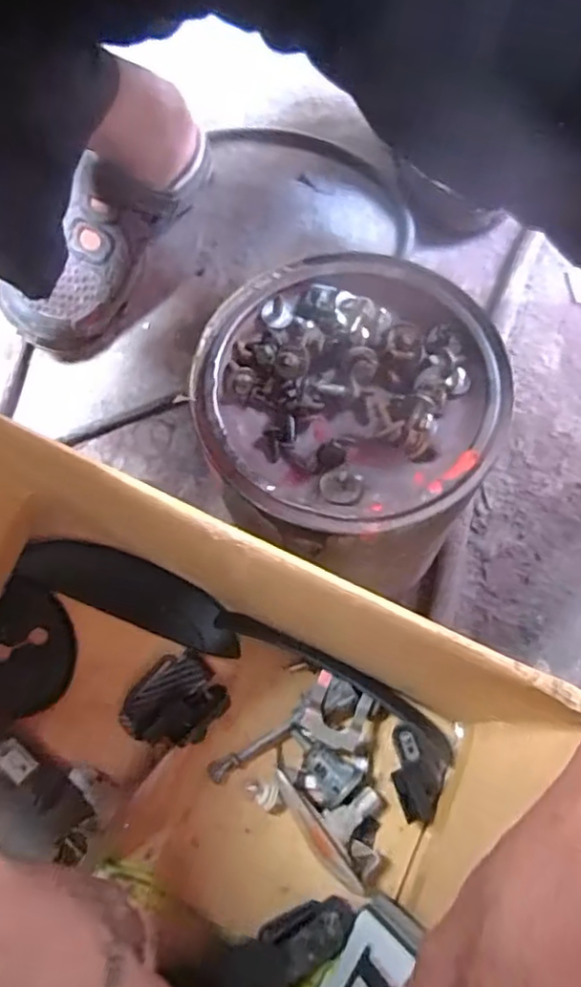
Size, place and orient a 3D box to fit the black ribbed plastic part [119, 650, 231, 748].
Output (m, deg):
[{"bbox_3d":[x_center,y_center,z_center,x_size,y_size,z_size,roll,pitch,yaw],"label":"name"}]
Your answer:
[{"bbox_3d":[-0.075,0.134,0.400,0.059,0.010,0.059,-2,59,3],"label":"black ribbed plastic part"}]

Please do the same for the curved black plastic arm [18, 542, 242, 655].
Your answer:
[{"bbox_3d":[-0.105,0.065,0.423,0.150,0.020,0.043,21,73,6],"label":"curved black plastic arm"}]

